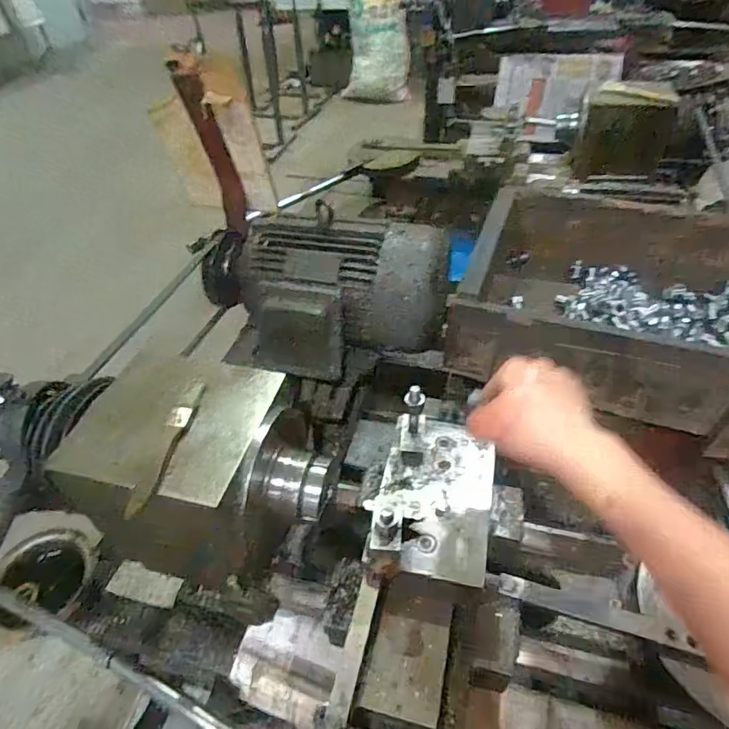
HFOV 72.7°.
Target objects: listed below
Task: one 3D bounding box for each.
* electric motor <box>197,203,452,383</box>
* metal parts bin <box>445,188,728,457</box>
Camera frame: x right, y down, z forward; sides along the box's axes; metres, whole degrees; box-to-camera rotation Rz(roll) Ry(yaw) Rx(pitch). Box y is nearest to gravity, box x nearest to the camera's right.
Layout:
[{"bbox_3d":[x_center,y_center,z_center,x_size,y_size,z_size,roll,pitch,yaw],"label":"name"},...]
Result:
[{"bbox_3d":[-0.074,-0.094,0.749,0.381,0.185,0.185,4,45,7],"label":"electric motor"},{"bbox_3d":[0.349,-0.097,0.669,0.396,0.125,0.363,14,47,17],"label":"metal parts bin"}]

